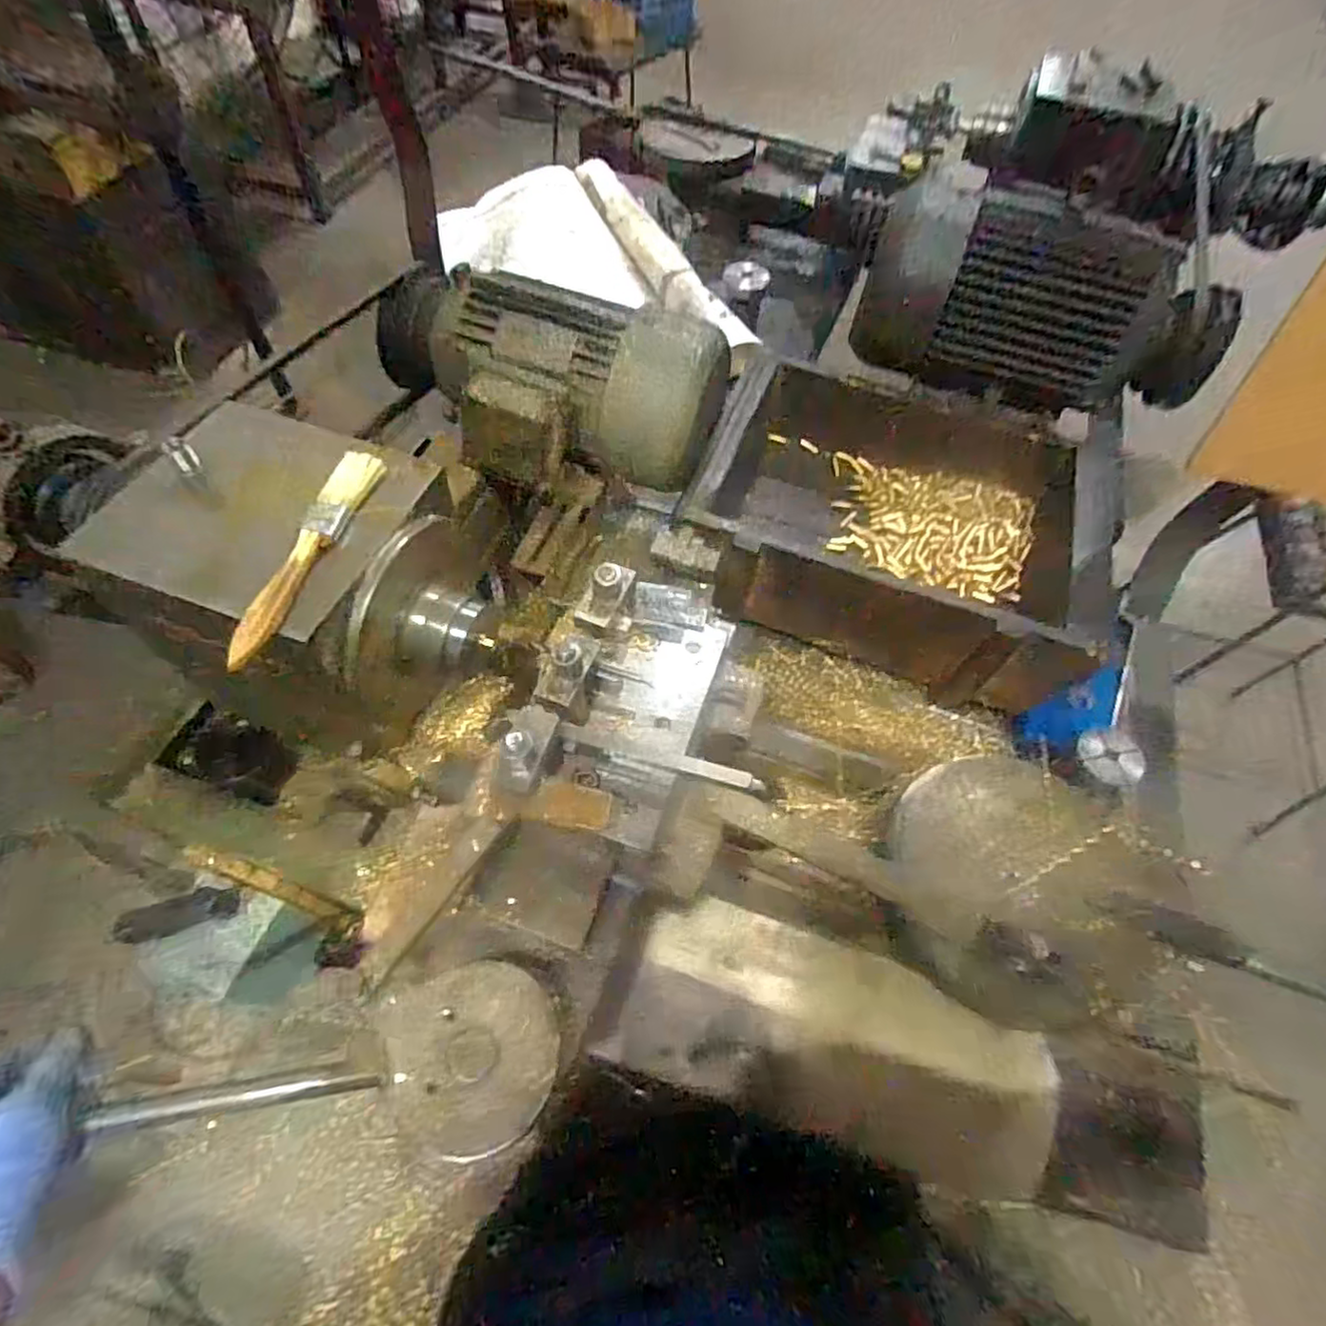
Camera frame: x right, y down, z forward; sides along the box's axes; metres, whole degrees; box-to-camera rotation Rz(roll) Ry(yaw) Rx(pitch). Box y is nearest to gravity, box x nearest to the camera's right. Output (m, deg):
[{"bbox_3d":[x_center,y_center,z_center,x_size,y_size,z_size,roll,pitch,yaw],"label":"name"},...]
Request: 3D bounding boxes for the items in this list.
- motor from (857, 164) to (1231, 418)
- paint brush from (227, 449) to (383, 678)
[{"bbox_3d":[0.420,-0.402,0.748,0.375,0.185,0.173,35,63,16],"label":"motor"},{"bbox_3d":[-0.213,-0.066,0.396,0.023,0.013,0.161,14,59,5],"label":"paint brush"}]

